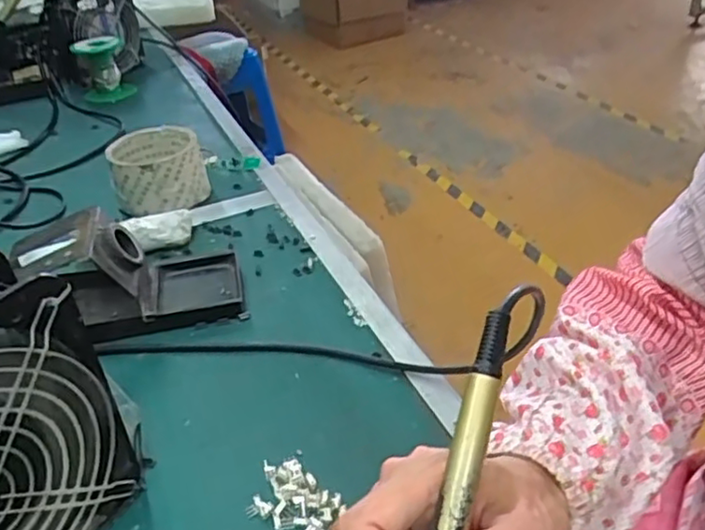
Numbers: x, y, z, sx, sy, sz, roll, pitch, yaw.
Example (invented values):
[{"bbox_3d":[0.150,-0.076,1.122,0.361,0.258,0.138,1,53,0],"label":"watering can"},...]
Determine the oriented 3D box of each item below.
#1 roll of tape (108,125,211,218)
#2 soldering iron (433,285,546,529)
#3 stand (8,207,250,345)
[{"bbox_3d":[-0.182,-0.091,0.619,0.084,0.052,0.089,-14,36,-13],"label":"roll of tape"},{"bbox_3d":[0.034,0.107,0.233,0.022,0.015,0.213,12,74,21],"label":"soldering iron"},{"bbox_3d":[-0.166,-0.001,0.479,0.157,0.073,0.094,-10,35,-8],"label":"stand"}]

